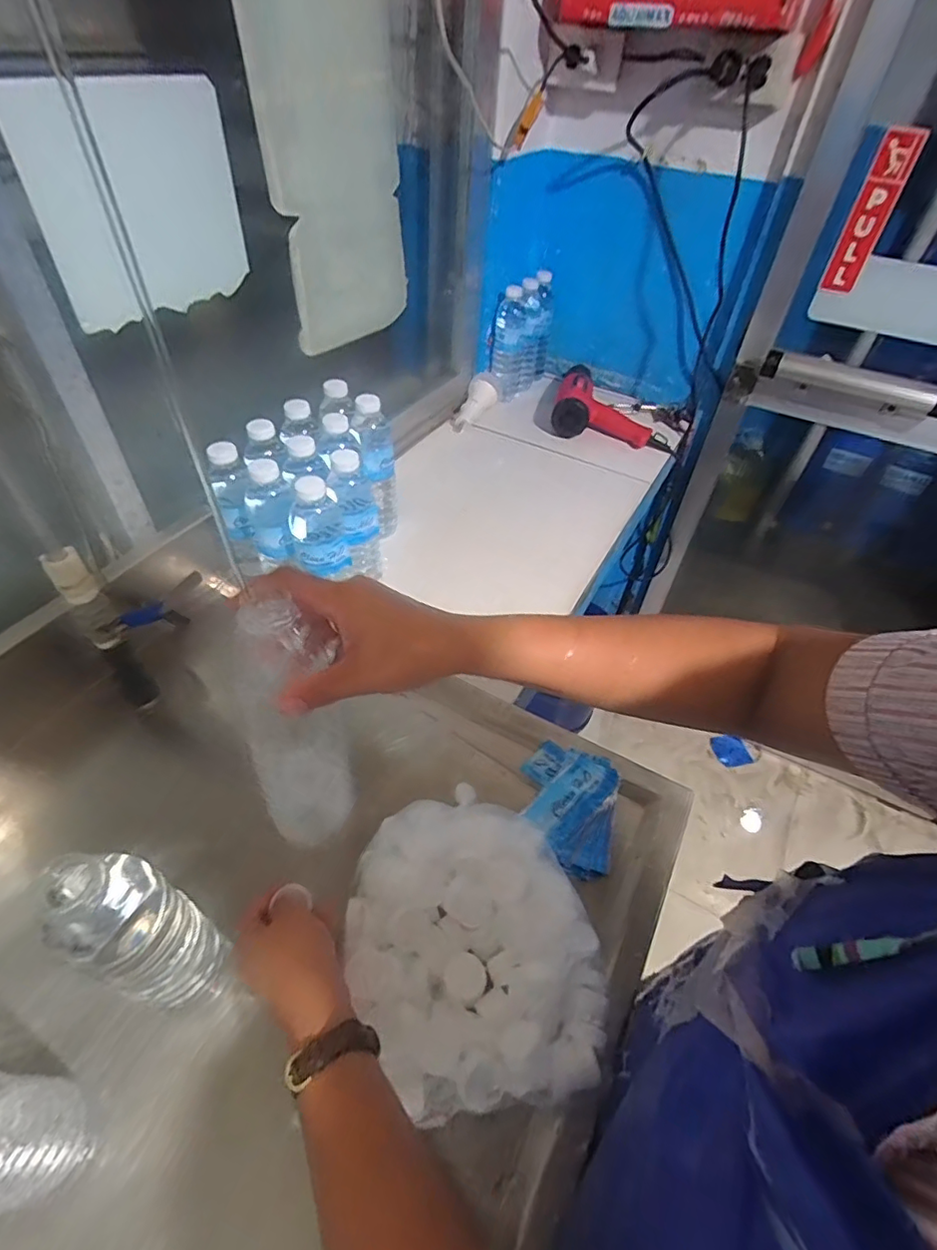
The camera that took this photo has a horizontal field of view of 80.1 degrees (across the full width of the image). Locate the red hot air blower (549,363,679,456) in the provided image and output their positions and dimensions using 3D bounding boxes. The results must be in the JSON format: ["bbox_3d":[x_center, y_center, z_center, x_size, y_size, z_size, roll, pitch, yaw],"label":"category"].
[{"bbox_3d":[0.283,-0.416,1.080,0.232,0.082,0.147,10,48,5],"label":"red hot air blower"}]

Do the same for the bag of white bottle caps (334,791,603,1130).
[{"bbox_3d":[-0.001,0.240,0.439,0.193,0.053,0.220,-6,48,-9],"label":"bag of white bottle caps"}]

